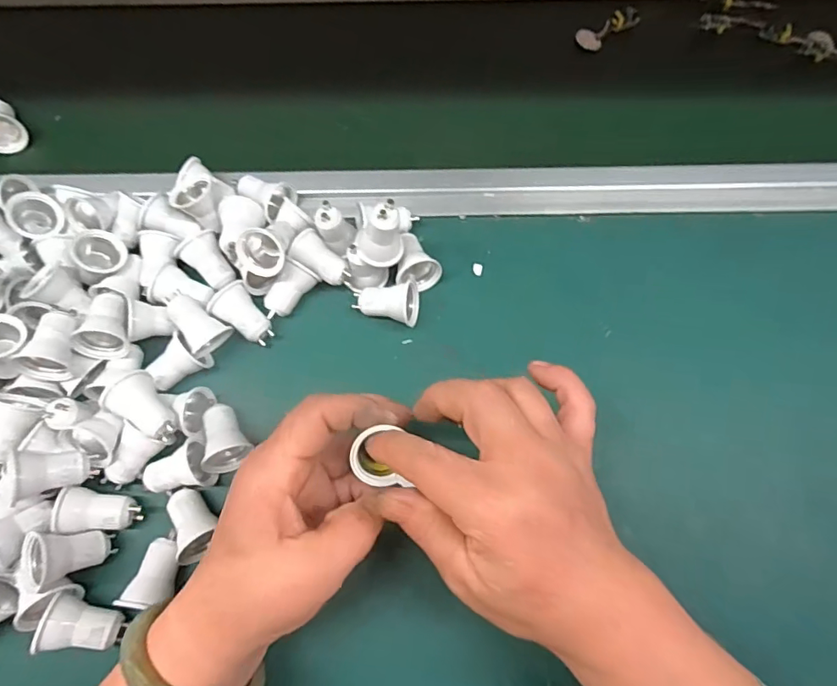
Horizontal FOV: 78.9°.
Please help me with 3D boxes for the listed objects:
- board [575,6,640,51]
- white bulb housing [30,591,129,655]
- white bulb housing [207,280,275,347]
[{"bbox_3d":[0.175,-0.291,0.470,0.062,0.009,0.021,-31,73,-10],"label":"board"},{"bbox_3d":[-0.196,0.166,0.303,0.039,0.034,0.028,2,71,1],"label":"white bulb housing"},{"bbox_3d":[-0.126,-0.019,0.371,0.043,0.031,0.029,41,76,13],"label":"white bulb housing"}]

